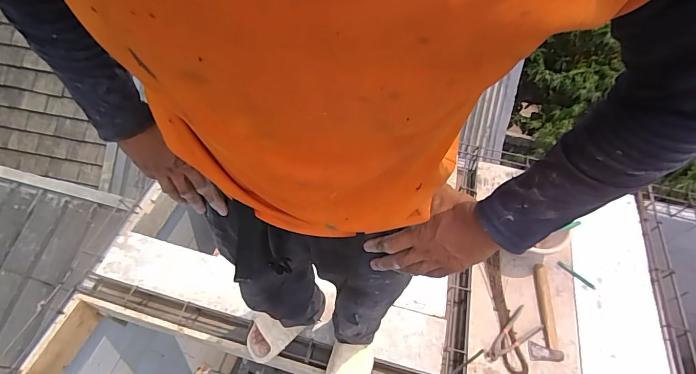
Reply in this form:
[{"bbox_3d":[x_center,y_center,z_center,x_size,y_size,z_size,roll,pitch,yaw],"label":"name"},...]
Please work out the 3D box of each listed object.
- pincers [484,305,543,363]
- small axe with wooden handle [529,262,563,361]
[{"bbox_3d":[0.521,0.481,1.255,0.223,0.016,0.090,-30,63,-20],"label":"pincers"},{"bbox_3d":[0.648,0.411,1.301,0.092,0.034,0.321,12,58,5],"label":"small axe with wooden handle"}]

